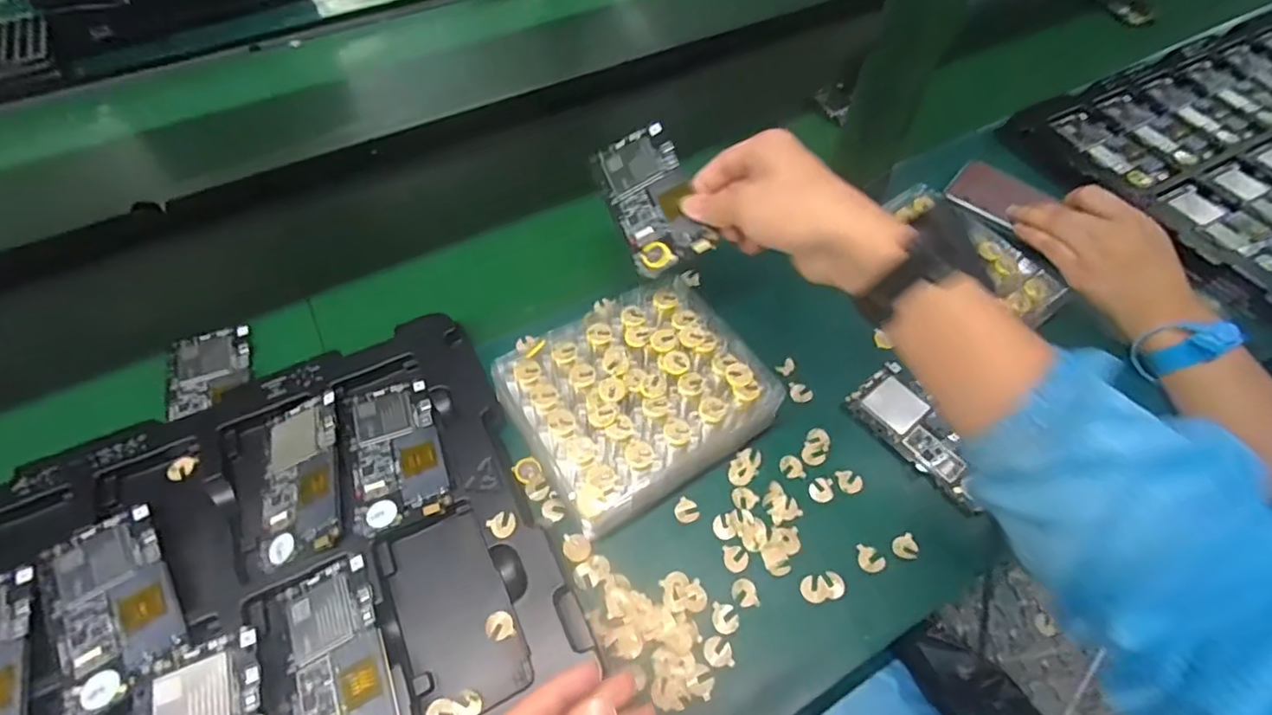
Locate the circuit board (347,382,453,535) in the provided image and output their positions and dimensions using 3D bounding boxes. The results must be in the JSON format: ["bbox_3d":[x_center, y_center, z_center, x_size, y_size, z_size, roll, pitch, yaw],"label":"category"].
[{"bbox_3d":[-0.180,0.068,0.440,0.062,0.011,0.119,-16,60,-12],"label":"circuit board"}]

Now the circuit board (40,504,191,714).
[{"bbox_3d":[-0.337,0.157,0.376,0.065,0.007,0.122,-30,64,-19],"label":"circuit board"}]

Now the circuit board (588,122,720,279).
[{"bbox_3d":[0.012,-0.126,0.461,0.063,0.007,0.124,-26,69,10],"label":"circuit board"}]

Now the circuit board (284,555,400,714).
[{"bbox_3d":[-0.184,0.191,0.361,0.058,0.012,0.124,-21,61,-15],"label":"circuit board"}]

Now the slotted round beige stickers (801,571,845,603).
[{"bbox_3d":[0.129,0.158,0.404,0.030,0.004,0.018,-12,59,-9],"label":"slotted round beige stickers"}]

